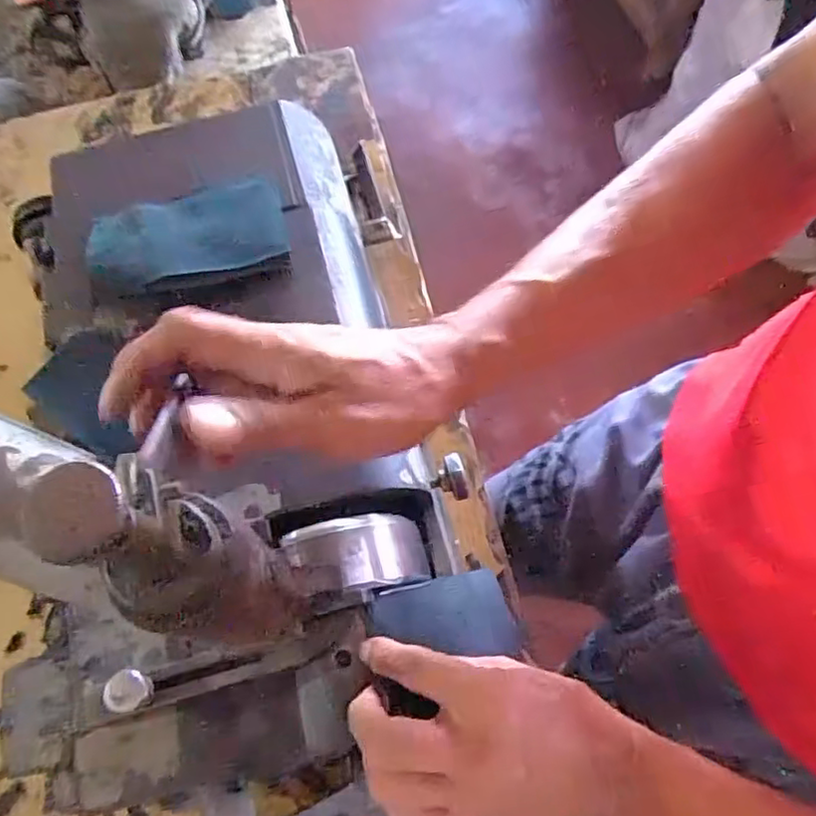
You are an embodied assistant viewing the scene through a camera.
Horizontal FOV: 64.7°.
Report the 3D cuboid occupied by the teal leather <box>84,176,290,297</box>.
[{"bbox_3d":[-0.153,-0.114,0.441,0.135,0.021,0.085,-14,66,-5],"label":"teal leather"}]

